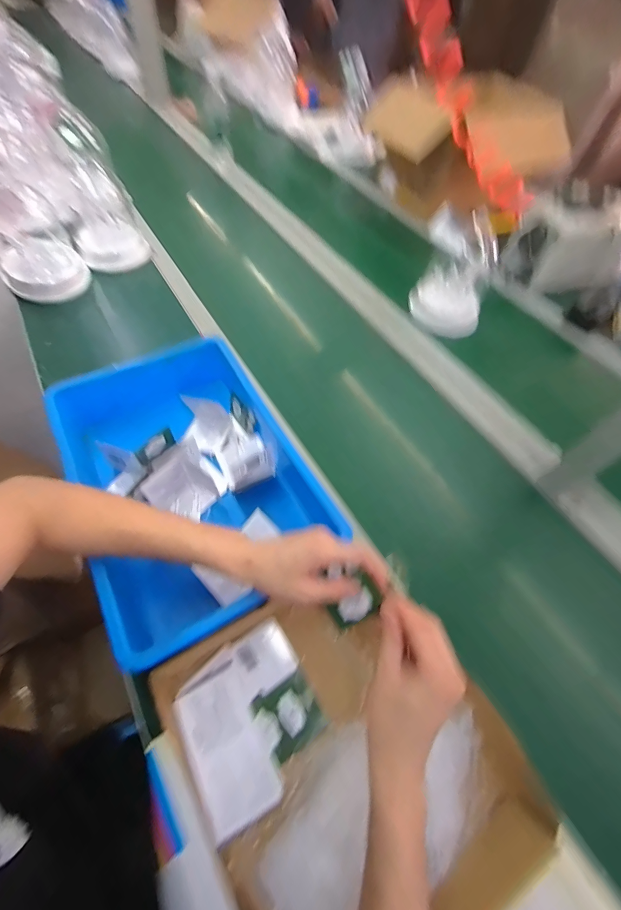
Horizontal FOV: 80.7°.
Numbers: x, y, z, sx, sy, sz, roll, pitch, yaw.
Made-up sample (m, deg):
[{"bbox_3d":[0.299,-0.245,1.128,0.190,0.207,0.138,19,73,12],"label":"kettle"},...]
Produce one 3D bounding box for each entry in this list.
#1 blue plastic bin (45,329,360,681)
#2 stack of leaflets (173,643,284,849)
[{"bbox_3d":[-0.174,0.037,0.514,0.247,0.098,0.412,-24,62,-18],"label":"blue plastic bin"},{"bbox_3d":[-0.091,0.294,0.381,0.072,0.011,0.145,-25,63,-19],"label":"stack of leaflets"}]

